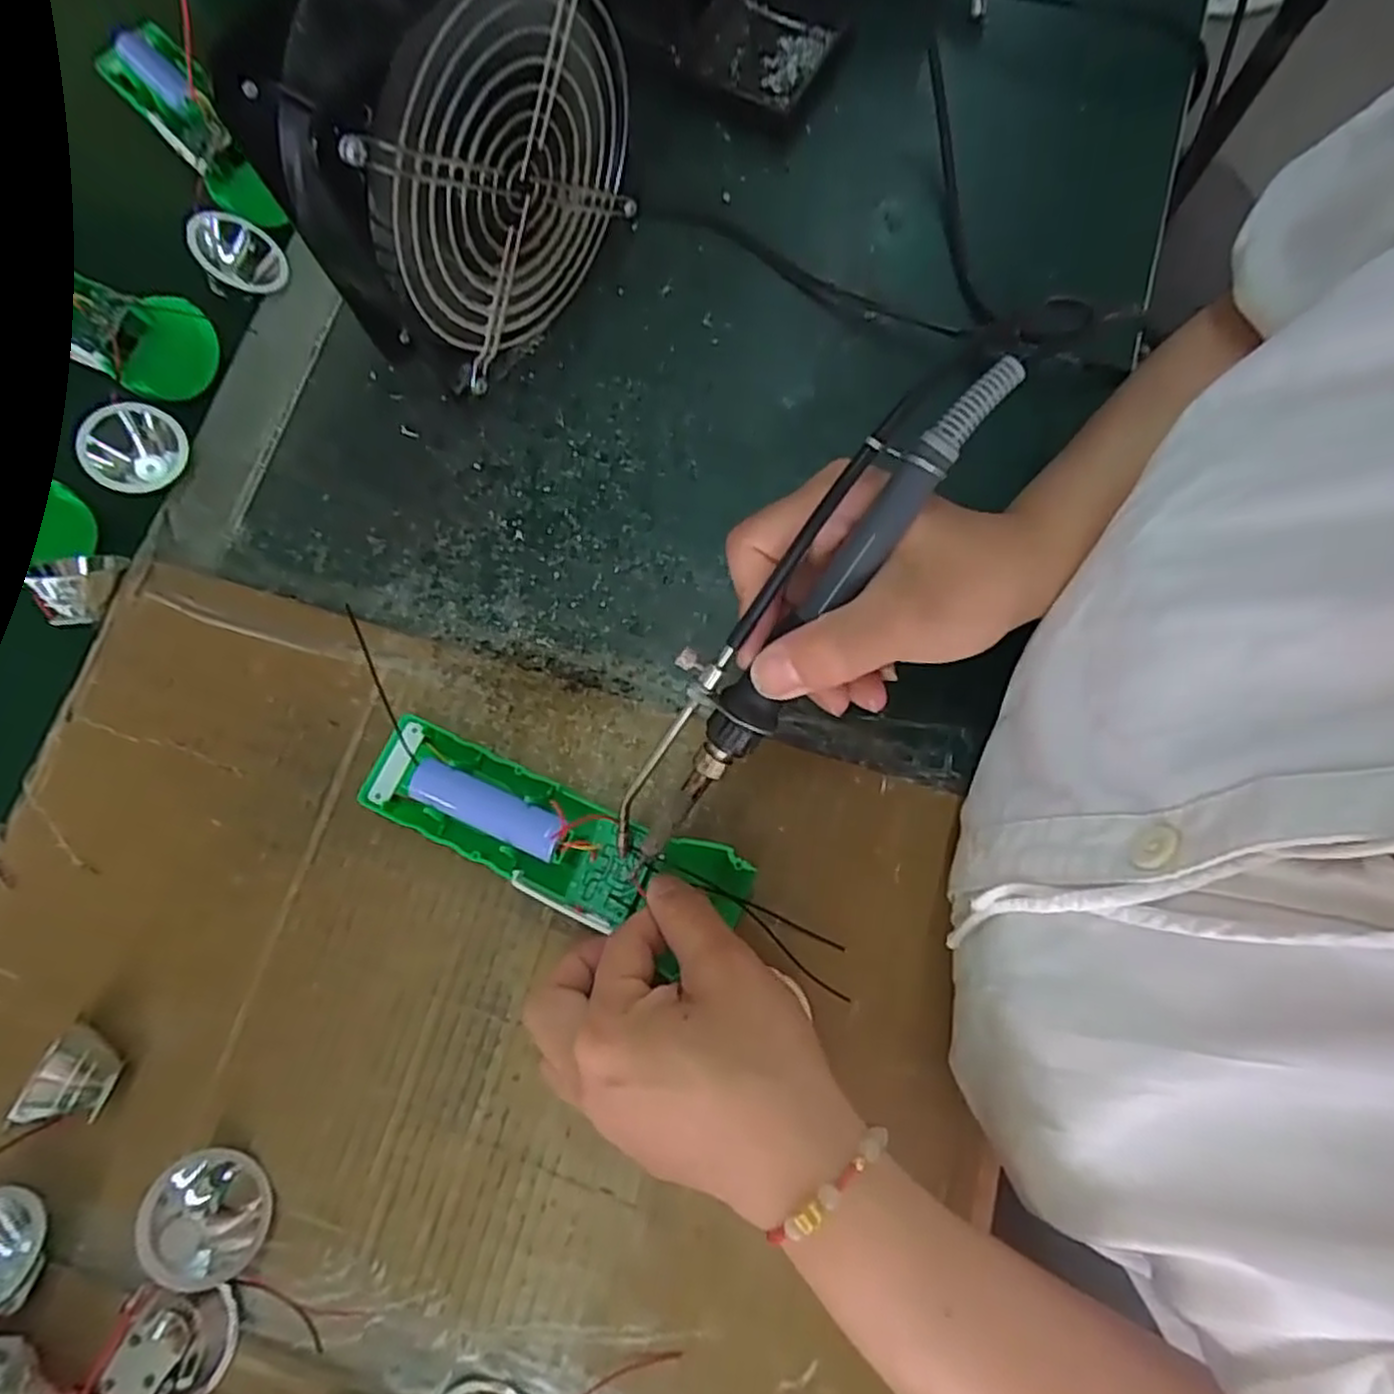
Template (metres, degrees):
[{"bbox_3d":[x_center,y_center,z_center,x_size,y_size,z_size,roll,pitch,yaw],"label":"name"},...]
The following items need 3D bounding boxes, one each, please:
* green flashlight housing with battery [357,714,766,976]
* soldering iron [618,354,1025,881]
[{"bbox_3d":[-0.058,0.054,0.294,0.156,0.020,0.046,19,77,9],"label":"green flashlight housing with battery"},{"bbox_3d":[0.027,-0.022,0.252,0.034,0.018,0.204,39,106,7],"label":"soldering iron"}]

